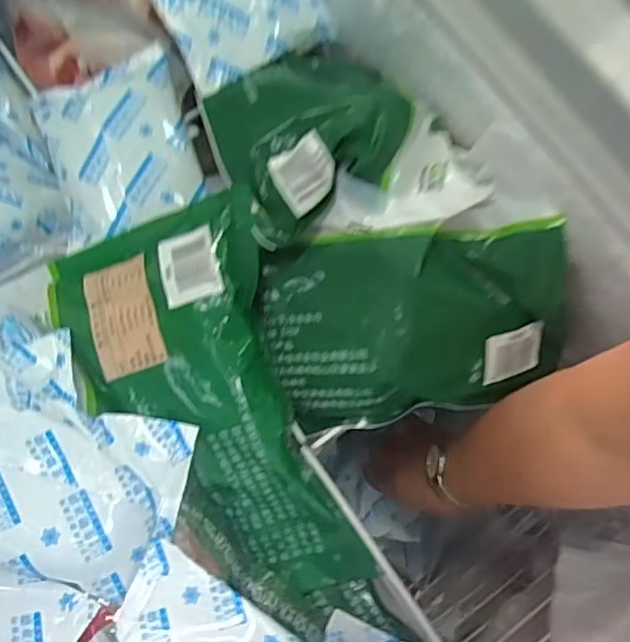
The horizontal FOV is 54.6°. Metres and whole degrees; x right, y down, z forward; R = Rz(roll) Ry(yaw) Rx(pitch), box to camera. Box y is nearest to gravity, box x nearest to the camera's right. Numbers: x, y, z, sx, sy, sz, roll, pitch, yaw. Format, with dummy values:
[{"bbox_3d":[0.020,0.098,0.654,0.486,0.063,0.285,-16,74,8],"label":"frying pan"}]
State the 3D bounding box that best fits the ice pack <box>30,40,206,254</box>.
[{"bbox_3d":[-0.135,-0.121,0.414,0.095,0.027,0.127,-17,76,-6],"label":"ice pack"}]

